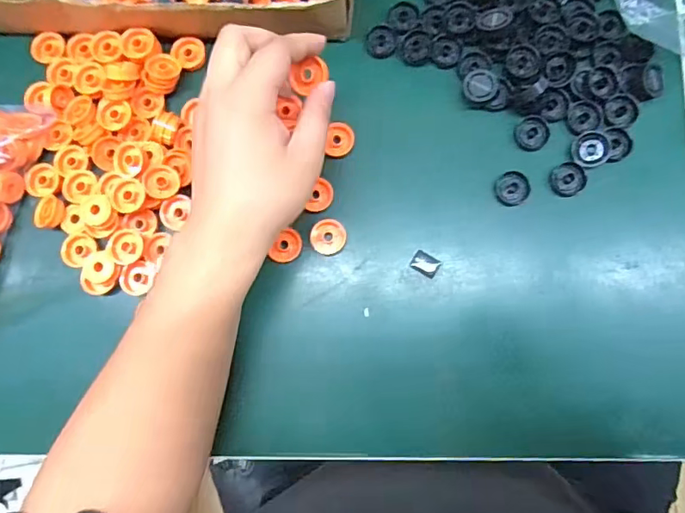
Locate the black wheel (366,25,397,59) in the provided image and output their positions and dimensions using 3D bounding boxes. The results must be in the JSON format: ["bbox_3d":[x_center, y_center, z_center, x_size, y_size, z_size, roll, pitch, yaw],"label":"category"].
[{"bbox_3d":[0.030,-0.170,0.401,0.023,0.004,0.026,-1,81,2],"label":"black wheel"}]

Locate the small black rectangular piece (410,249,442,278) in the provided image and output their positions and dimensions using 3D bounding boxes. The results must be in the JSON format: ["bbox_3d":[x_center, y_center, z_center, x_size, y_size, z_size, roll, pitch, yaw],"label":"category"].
[{"bbox_3d":[0.063,0.006,0.382,0.020,0.004,0.014,31,84,6],"label":"small black rectangular piece"}]

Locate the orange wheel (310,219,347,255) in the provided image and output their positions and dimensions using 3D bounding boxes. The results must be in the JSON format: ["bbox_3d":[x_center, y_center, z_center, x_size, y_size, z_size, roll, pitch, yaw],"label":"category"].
[{"bbox_3d":[-0.011,-0.015,0.382,0.026,0.007,0.026,0,81,2],"label":"orange wheel"}]

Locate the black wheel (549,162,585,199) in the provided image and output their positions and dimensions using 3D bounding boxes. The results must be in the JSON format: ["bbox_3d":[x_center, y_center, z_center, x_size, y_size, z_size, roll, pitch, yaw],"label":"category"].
[{"bbox_3d":[0.171,-0.058,0.382,0.024,0.008,0.024,0,81,2],"label":"black wheel"}]

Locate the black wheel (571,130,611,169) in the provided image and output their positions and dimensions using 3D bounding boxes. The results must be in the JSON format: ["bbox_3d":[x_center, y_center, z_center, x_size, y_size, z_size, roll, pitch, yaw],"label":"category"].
[{"bbox_3d":[0.187,-0.080,0.380,0.024,0.010,0.026,0,81,2],"label":"black wheel"}]

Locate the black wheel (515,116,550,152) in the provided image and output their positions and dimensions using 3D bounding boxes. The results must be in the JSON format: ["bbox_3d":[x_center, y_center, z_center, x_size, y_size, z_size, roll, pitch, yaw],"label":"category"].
[{"bbox_3d":[0.145,-0.094,0.385,0.024,0.005,0.025,0,81,2],"label":"black wheel"}]

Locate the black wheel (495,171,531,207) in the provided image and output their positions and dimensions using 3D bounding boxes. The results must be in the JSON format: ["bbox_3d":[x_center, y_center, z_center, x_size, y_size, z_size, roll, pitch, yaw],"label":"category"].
[{"bbox_3d":[0.129,-0.052,0.384,0.024,0.006,0.025,0,81,2],"label":"black wheel"}]

